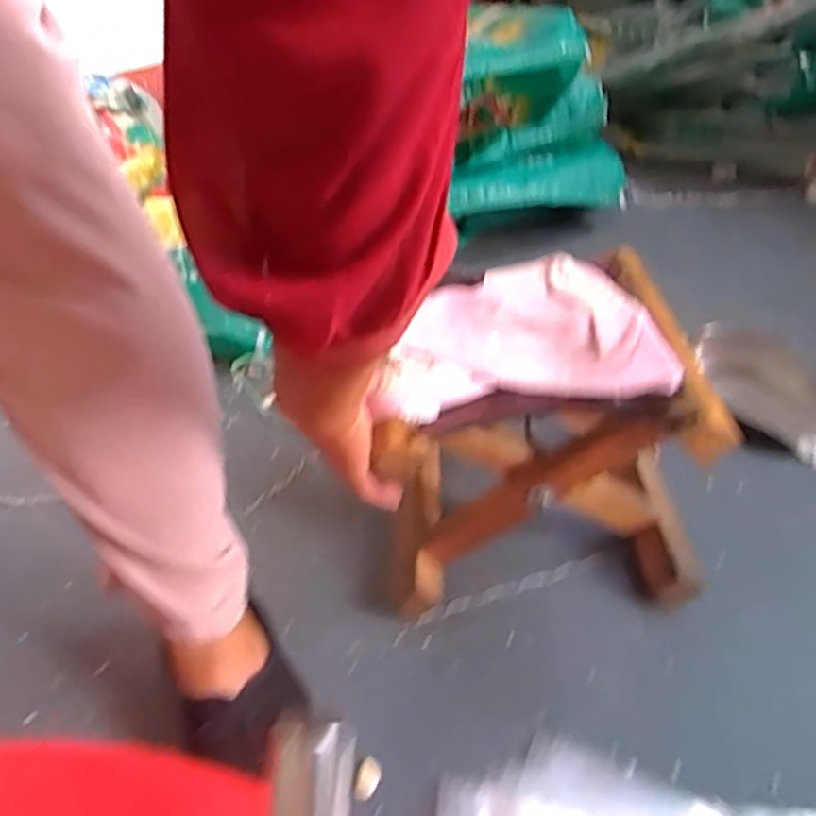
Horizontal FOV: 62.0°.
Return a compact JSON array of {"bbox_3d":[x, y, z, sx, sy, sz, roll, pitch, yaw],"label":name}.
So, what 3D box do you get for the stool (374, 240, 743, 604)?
[{"bbox_3d":[0.107,0.010,0.596,0.243,0.192,0.257,0,34,6],"label":"stool"}]

